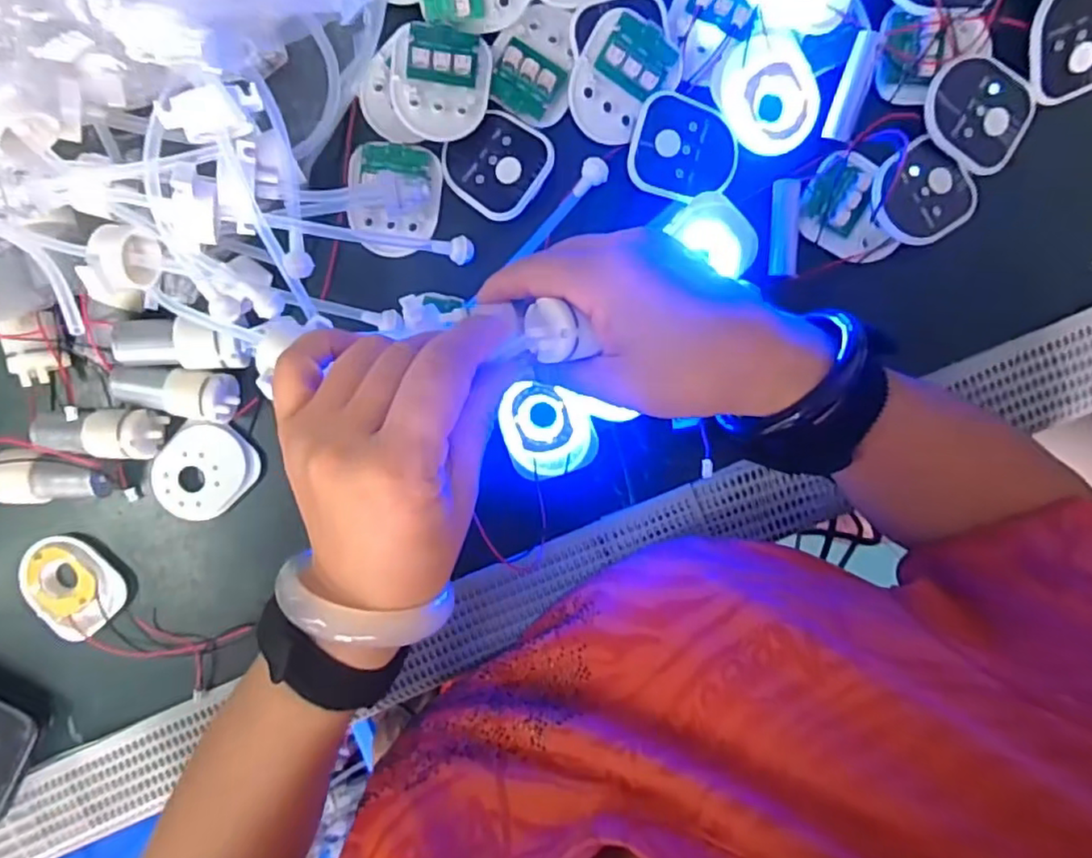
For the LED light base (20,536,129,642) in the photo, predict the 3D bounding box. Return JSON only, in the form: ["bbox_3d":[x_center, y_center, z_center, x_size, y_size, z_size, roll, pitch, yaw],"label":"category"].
[{"bbox_3d":[-0.272,0.089,0.360,0.046,0.009,0.057,-39,93,4],"label":"LED light base"}]

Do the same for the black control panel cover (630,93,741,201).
[{"bbox_3d":[0.073,-0.144,0.326,0.056,0.005,0.049,13,95,0],"label":"black control panel cover"}]

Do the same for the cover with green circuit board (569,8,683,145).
[{"bbox_3d":[0.039,-0.178,0.317,0.048,0.010,0.056,31,95,-1],"label":"cover with green circuit board"}]

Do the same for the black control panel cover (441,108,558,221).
[{"bbox_3d":[-0.024,-0.139,0.329,0.049,0.004,0.054,-45,78,7],"label":"black control panel cover"}]

